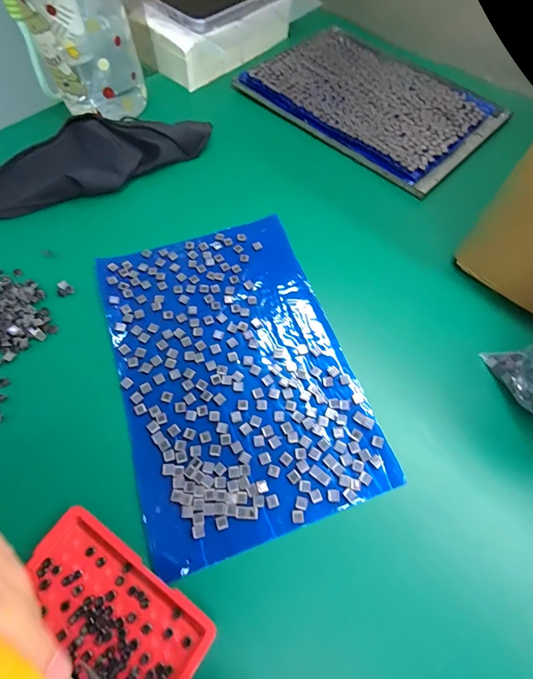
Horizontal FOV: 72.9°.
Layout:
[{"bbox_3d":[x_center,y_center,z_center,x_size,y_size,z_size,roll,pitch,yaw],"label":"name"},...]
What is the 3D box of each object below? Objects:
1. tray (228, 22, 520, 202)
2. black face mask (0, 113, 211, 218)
[{"bbox_3d":[0.111,-0.258,0.387,0.240,0.011,0.167,39,70,16],"label":"tray"},{"bbox_3d":[-0.187,-0.149,0.310,0.279,0.028,0.057,-21,67,-11],"label":"black face mask"}]

